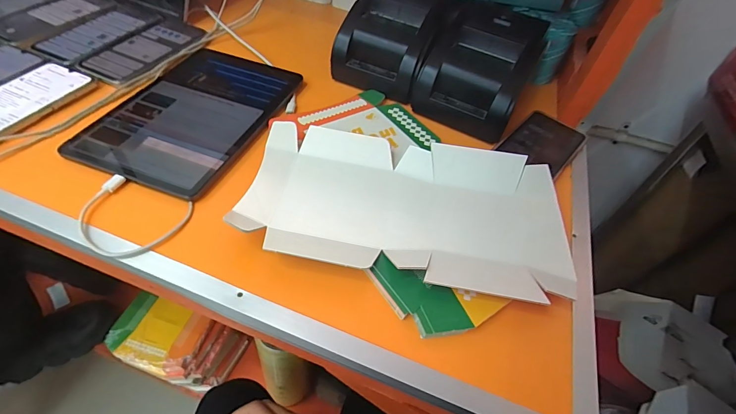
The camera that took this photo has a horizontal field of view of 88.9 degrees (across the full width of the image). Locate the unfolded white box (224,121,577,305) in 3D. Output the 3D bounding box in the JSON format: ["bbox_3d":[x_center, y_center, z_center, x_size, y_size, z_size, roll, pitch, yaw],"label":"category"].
[{"bbox_3d":[0.041,-0.004,0.379,0.312,0.027,0.166,11,50,1],"label":"unfolded white box"}]

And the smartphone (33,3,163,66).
[{"bbox_3d":[-0.388,-0.254,0.540,0.087,0.015,0.158,24,51,12],"label":"smartphone"}]

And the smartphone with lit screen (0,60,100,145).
[{"bbox_3d":[-0.403,-0.118,0.424,0.087,0.006,0.169,24,51,8],"label":"smartphone with lit screen"}]

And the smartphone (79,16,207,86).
[{"bbox_3d":[-0.309,-0.223,0.531,0.087,0.007,0.174,24,52,11],"label":"smartphone"}]

